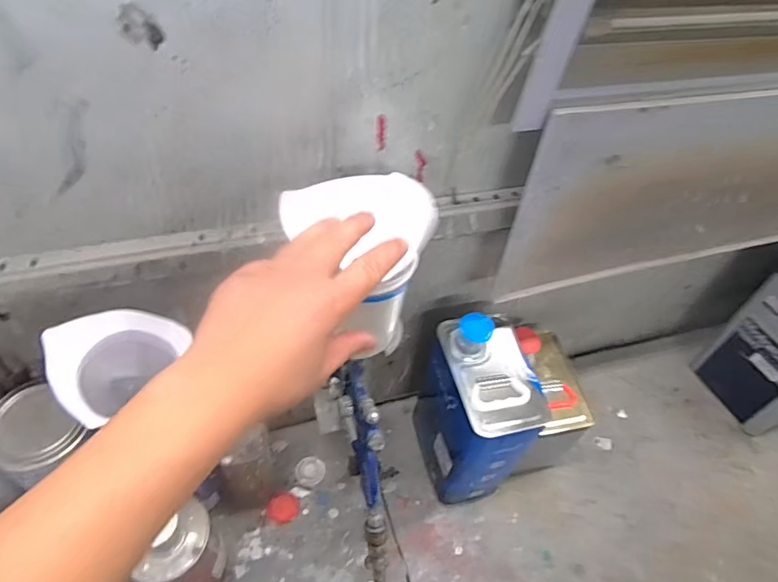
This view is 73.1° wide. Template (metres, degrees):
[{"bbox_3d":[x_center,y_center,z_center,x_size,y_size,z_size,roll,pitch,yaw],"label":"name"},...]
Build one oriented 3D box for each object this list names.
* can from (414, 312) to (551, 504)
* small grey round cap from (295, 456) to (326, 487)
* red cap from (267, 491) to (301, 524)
[{"bbox_3d":[0.121,0.178,0.755,0.114,0.297,0.168,-9,52,-13],"label":"can"},{"bbox_3d":[-0.123,0.283,0.820,0.045,0.008,0.045,3,50,-3],"label":"small grey round cap"},{"bbox_3d":[-0.155,0.321,0.773,0.045,0.025,0.044,3,50,-3],"label":"red cap"}]

